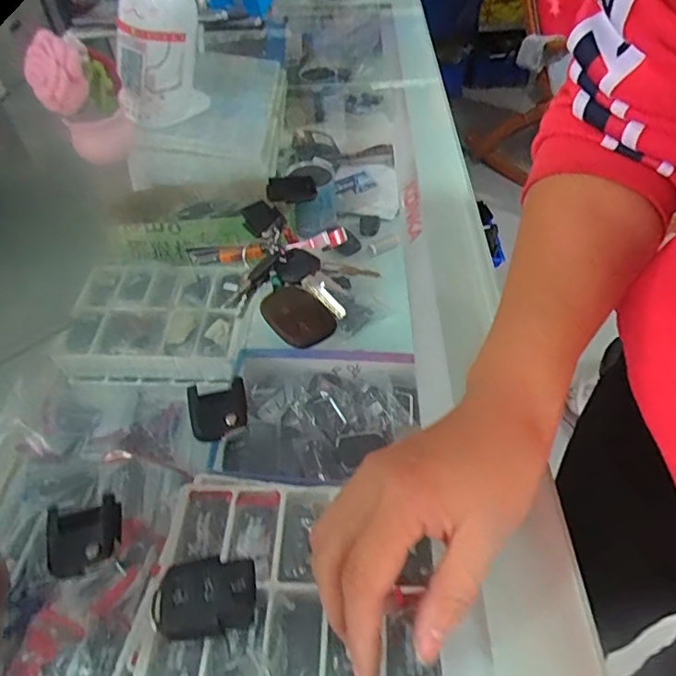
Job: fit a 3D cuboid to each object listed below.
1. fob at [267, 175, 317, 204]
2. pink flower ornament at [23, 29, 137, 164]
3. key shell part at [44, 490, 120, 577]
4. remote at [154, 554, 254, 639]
[{"bbox_3d":[-0.042,-0.134,0.466,0.044,0.018,0.020,-14,49,-9],"label":"fob"},{"bbox_3d":[-0.236,-0.223,0.482,0.073,0.121,0.088,-23,51,-16],"label":"pink flower ornament"},{"bbox_3d":[-0.126,0.097,0.256,0.032,0.012,0.037,-17,50,-12],"label":"key shell part"},{"bbox_3d":[-0.061,0.117,0.234,0.046,0.008,0.030,-10,49,-5],"label":"remote"}]

